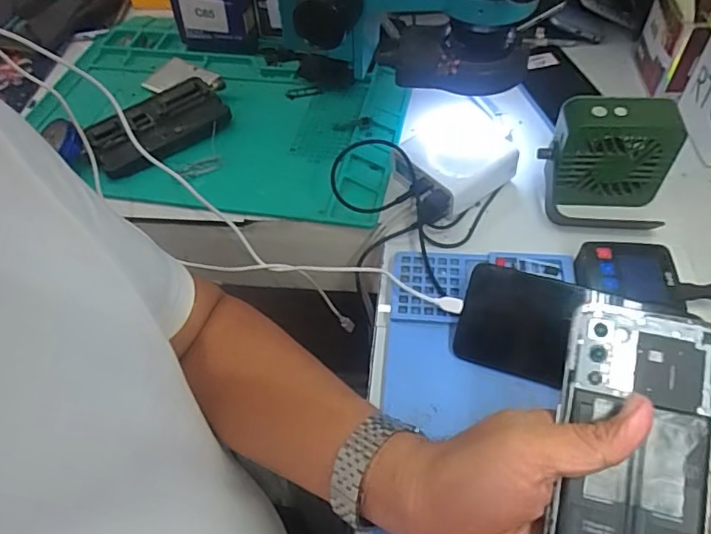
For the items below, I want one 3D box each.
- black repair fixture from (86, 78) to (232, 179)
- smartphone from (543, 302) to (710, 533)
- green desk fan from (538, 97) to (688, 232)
[{"bbox_3d":[-0.220,-0.156,0.605,0.144,0.024,0.094,-37,59,-21],"label":"black repair fixture"},{"bbox_3d":[0.133,0.098,0.258,0.070,0.005,0.156,11,75,12],"label":"smartphone"},{"bbox_3d":[0.218,-0.086,0.470,0.106,0.097,0.069,6,54,9],"label":"green desk fan"}]

